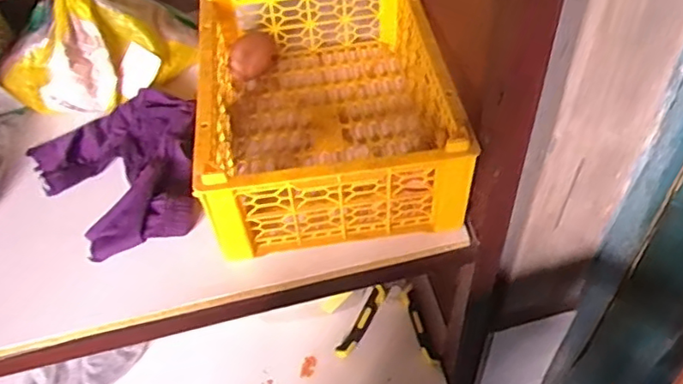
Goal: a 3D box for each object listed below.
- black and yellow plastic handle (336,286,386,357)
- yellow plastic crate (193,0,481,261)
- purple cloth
[{"bbox_3d":[0.031,0.189,0.865,0.020,0.021,0.128,23,56,22],"label":"black and yellow plastic handle"},{"bbox_3d":[-0.017,-0.095,0.605,0.226,0.112,0.307,-7,50,-1],"label":"yellow plastic crate"},{"bbox_3d":[-0.215,-0.024,0.604,0.162,0.033,0.201,-27,53,-17],"label":"purple cloth"}]

